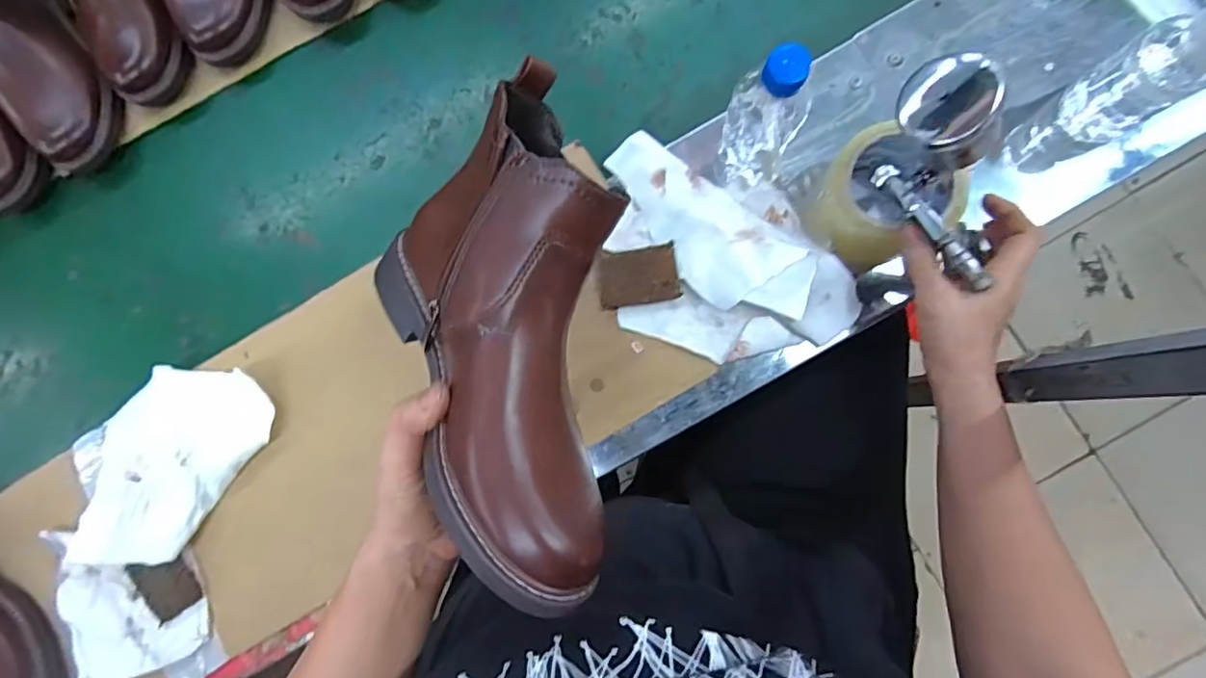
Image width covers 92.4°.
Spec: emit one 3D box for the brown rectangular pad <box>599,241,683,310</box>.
[{"bbox_3d":[0.032,-0.056,0.514,0.069,0.007,0.050,-7,82,5],"label":"brown rectangular pad"}]

